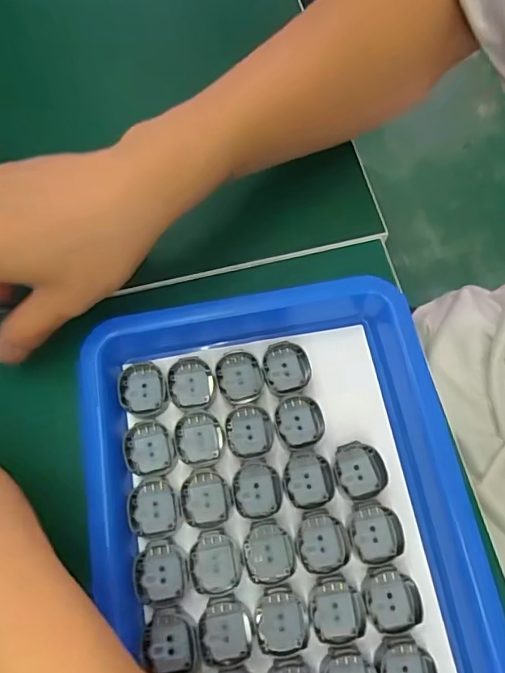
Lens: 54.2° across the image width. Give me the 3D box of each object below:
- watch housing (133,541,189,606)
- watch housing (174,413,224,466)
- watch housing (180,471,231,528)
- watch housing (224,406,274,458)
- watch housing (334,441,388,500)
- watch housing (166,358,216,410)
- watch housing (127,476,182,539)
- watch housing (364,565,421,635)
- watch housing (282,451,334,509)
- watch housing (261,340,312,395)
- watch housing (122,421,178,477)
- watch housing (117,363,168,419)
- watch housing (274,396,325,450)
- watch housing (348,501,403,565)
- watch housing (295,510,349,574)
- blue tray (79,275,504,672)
[{"bbox_3d":[-0.044,0.112,0.233,0.024,0.004,0.027,-5,72,1],"label":"watch housing"},{"bbox_3d":[-0.028,0.053,0.254,0.024,0.004,0.026,-7,72,0],"label":"watch housing"},{"bbox_3d":[-0.024,0.080,0.244,0.023,0.004,0.026,-6,72,1],"label":"watch housing"},{"bbox_3d":[-0.002,0.049,0.255,0.024,0.004,0.026,-7,72,0],"label":"watch housing"},{"bbox_3d":[0.054,0.067,0.248,0.025,0.004,0.027,-7,72,0],"label":"watch housing"},{"bbox_3d":[-0.033,0.025,0.266,0.024,0.005,0.028,-8,72,0],"label":"watch housing"},{"bbox_3d":[-0.048,0.084,0.243,0.025,0.005,0.028,-5,72,1],"label":"watch housing"},{"bbox_3d":[0.064,0.121,0.228,0.025,0.004,0.027,-10,72,-1],"label":"watch housing"},{"bbox_3d":[0.028,0.071,0.246,0.025,0.004,0.027,-5,72,1],"label":"watch housing"},{"bbox_3d":[0.018,0.018,0.269,0.024,0.009,0.027,-6,72,0],"label":"watch housing"},{"bbox_3d":[-0.053,0.057,0.253,0.026,0.004,0.027,-7,72,0],"label":"watch housing"},{"bbox_3d":[-0.059,0.029,0.263,0.025,0.004,0.029,-15,72,-3],"label":"watch housing"},{"bbox_3d":[0.024,0.044,0.256,0.025,0.004,0.026,-11,72,-1],"label":"watch housing"},{"bbox_3d":[0.059,0.094,0.238,0.025,0.004,0.027,-5,72,1],"label":"watch housing"},{"bbox_3d":[0.033,0.099,0.238,0.024,0.004,0.027,-11,72,-1],"label":"watch housing"},{"bbox_3d":[0.015,0.083,0.247,0.187,0.038,0.211,-10,72,-1],"label":"blue tray"}]

